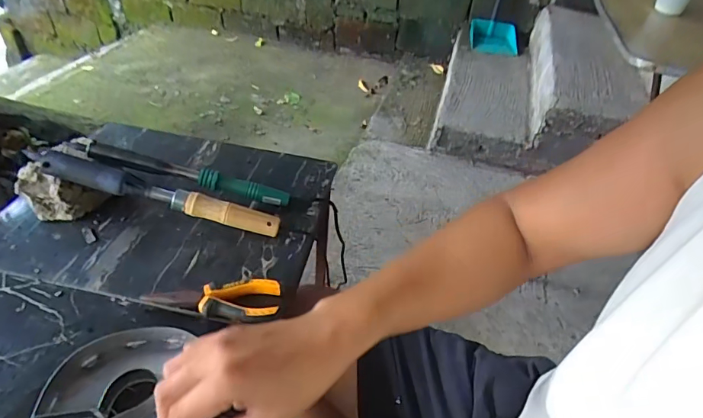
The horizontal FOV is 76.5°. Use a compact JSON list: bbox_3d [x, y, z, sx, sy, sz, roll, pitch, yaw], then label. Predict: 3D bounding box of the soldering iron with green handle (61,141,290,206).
[{"bbox_3d":[-0.229,-0.051,0.611,0.291,0.024,0.024,15,40,-13],"label":"soldering iron with green handle"}]

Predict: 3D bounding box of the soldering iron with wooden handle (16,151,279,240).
[{"bbox_3d":[-0.247,-0.020,0.572,0.311,0.027,0.028,17,41,-9],"label":"soldering iron with wooden handle"}]

